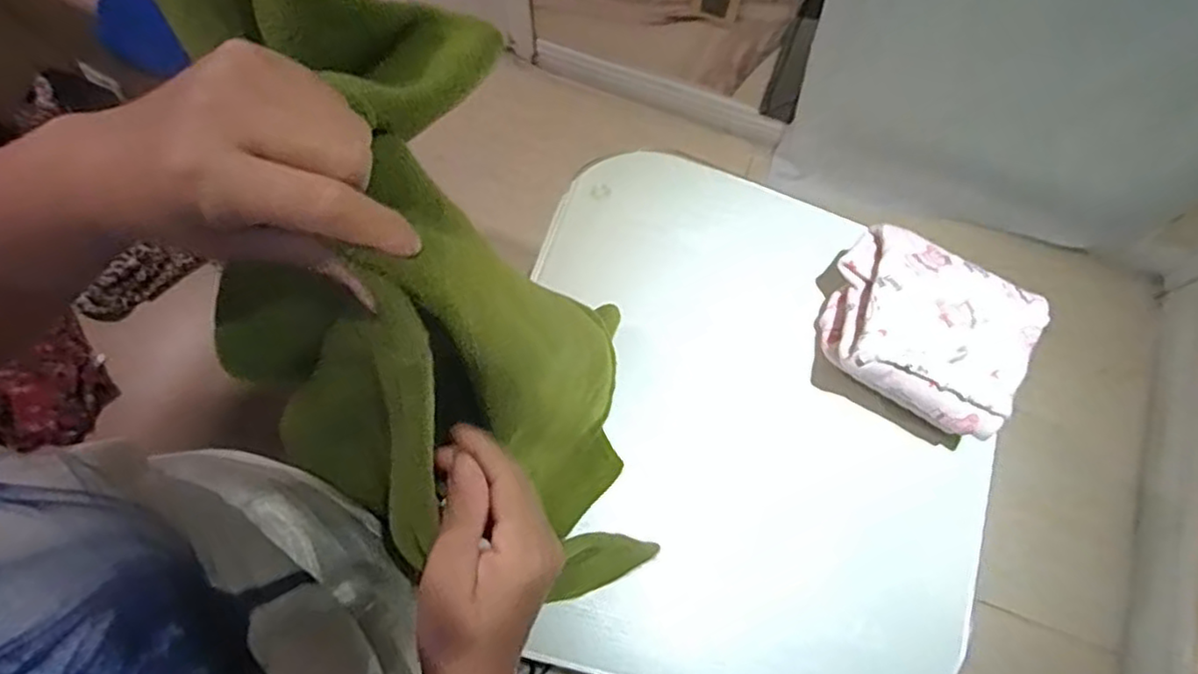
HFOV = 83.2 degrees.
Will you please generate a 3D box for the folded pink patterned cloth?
[{"bbox_3d":[0.332,-0.010,0.690,0.189,0.095,0.170,26,73,7],"label":"folded pink patterned cloth"}]

